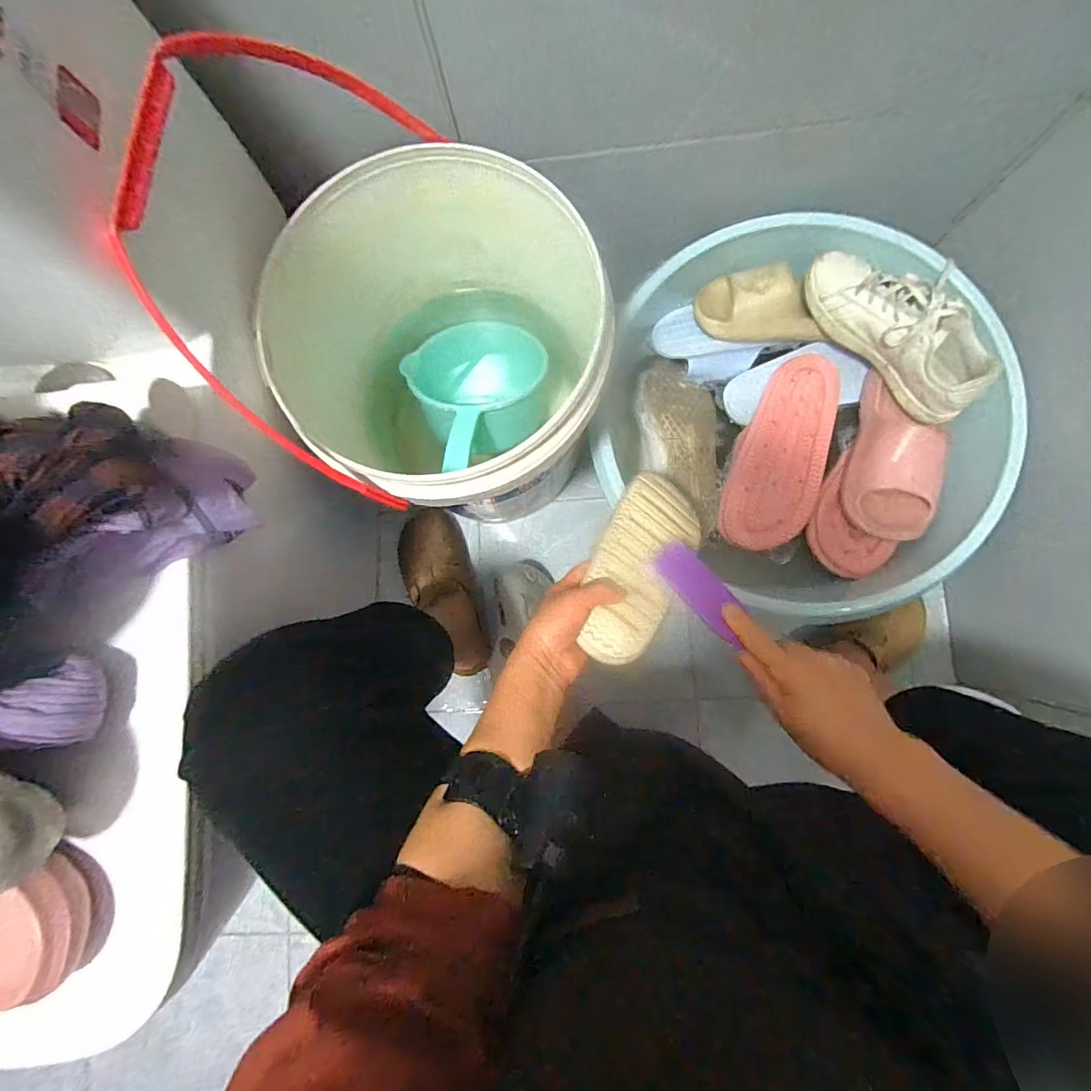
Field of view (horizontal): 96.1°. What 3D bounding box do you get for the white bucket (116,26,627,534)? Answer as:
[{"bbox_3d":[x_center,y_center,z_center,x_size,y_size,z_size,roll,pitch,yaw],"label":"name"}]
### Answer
[{"bbox_3d":[-0.091,-0.189,0.488,0.294,0.411,0.313,0,86,3],"label":"white bucket"}]

